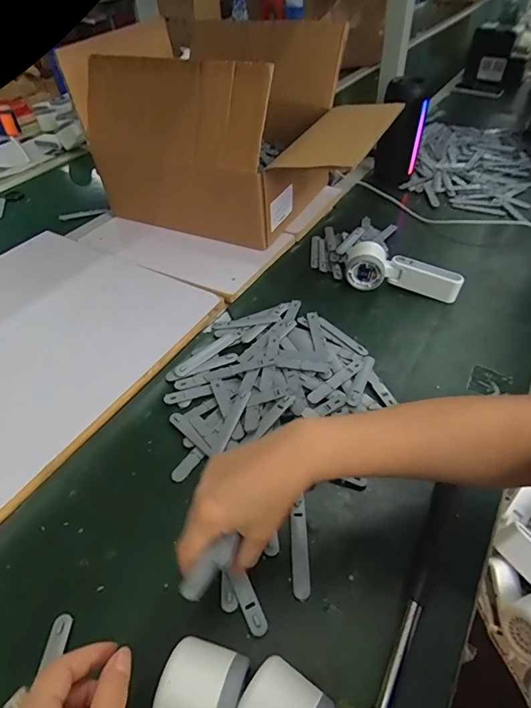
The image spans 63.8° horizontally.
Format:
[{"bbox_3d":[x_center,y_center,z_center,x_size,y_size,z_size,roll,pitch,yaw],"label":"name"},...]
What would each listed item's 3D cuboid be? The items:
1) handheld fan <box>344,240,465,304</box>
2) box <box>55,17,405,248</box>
[{"bbox_3d":[0.198,-0.118,0.641,0.175,0.052,0.063,28,52,25],"label":"handheld fan"},{"bbox_3d":[-0.033,-0.388,0.762,0.486,0.260,0.334,18,49,20],"label":"box"}]

